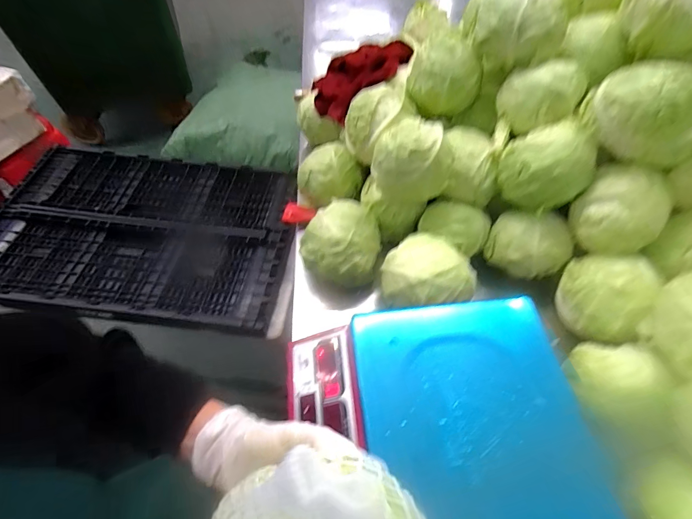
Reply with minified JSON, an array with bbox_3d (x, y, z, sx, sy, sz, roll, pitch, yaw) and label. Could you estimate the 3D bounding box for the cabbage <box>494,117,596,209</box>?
[{"bbox_3d":[0.271,-0.130,0.500,0.115,0.089,0.092,28,60,17],"label":"cabbage"}]

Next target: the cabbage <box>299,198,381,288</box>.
[{"bbox_3d":[-0.006,-0.022,0.555,0.111,0.103,0.104,0,56,0],"label":"cabbage"}]

